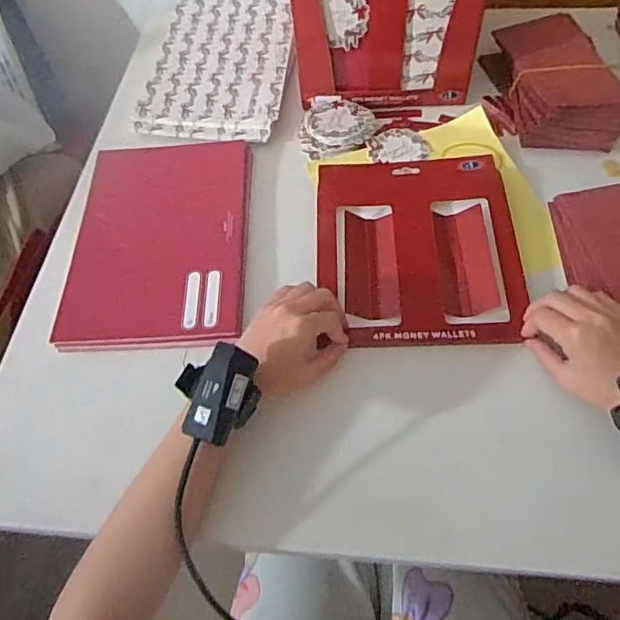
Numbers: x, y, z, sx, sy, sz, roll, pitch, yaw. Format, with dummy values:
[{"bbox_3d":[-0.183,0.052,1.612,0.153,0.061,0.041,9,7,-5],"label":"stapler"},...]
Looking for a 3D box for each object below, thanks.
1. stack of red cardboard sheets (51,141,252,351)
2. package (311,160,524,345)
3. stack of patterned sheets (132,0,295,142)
[{"bbox_3d":[-0.156,-0.081,0.596,0.179,0.019,0.267,-3,55,3],"label":"stack of red cardboard sheets"},{"bbox_3d":[0.106,-0.071,0.568,0.191,0.017,0.238,-3,55,3],"label":"package"},{"bbox_3d":[-0.115,-0.328,0.742,0.176,0.025,0.278,3,55,7],"label":"stack of patterned sheets"}]

